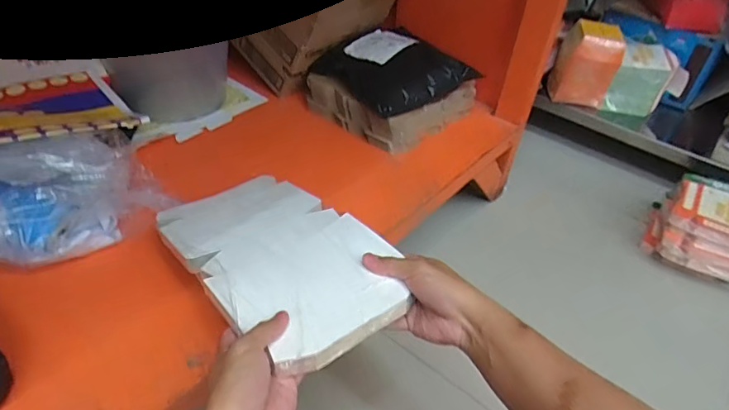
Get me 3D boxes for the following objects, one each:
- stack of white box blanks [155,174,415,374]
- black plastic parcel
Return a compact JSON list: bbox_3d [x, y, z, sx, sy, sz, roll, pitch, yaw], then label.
[{"bbox_3d":[-0.103,0.048,0.550,0.175,0.026,0.317,-26,39,-31],"label":"stack of white box blanks"},{"bbox_3d":[0.055,-0.260,0.895,0.223,0.065,0.224,-23,47,-30],"label":"black plastic parcel"}]

